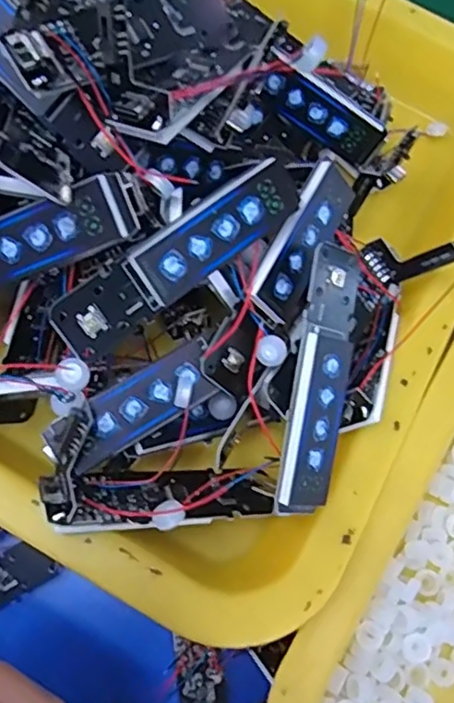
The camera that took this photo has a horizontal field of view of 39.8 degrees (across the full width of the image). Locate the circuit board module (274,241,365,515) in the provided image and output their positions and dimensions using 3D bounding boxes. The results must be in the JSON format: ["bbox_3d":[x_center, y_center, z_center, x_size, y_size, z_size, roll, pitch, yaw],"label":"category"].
[{"bbox_3d":[0.028,0.008,0.183,0.023,0.005,0.077,17,81,-32],"label":"circuit board module"}]

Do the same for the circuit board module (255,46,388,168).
[{"bbox_3d":[0.033,-0.086,0.225,0.049,0.017,0.004,32,35,-9],"label":"circuit board module"}]

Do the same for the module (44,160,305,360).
[{"bbox_3d":[-0.003,-0.034,0.175,0.053,0.004,0.018,-38,114,-10],"label":"module"}]

